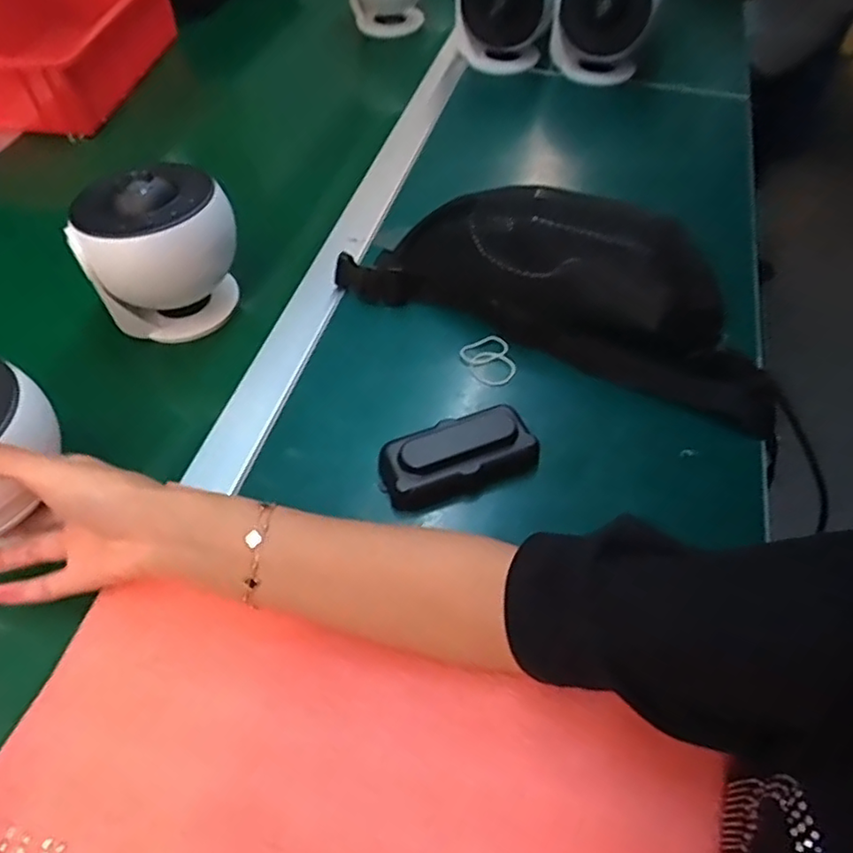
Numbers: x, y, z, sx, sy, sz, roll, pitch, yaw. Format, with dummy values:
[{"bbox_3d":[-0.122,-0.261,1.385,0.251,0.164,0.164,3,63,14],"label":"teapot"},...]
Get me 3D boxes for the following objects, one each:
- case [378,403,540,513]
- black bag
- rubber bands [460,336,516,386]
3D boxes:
[{"bbox_3d":[0.021,0.021,0.445,0.105,0.036,0.049,-19,53,-13],"label":"case"},{"bbox_3d":[0.113,-0.122,0.514,0.345,0.074,0.121,20,55,17],"label":"black bag"},{"bbox_3d":[0.052,-0.051,0.511,0.037,0.004,0.044,-24,67,-4],"label":"rubber bands"}]

